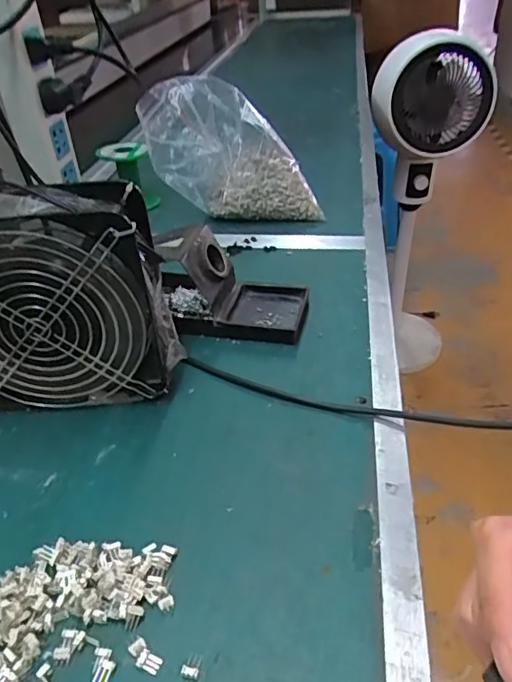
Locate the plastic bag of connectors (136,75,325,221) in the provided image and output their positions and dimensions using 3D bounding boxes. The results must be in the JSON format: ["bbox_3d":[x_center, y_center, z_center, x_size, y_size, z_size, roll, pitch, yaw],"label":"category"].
[{"bbox_3d":[-0.032,-0.215,0.618,0.200,0.148,0.061,8,39,15],"label":"plastic bag of connectors"}]

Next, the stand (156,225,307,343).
[{"bbox_3d":[-0.026,-0.051,0.465,0.136,0.072,0.072,6,38,13],"label":"stand"}]

